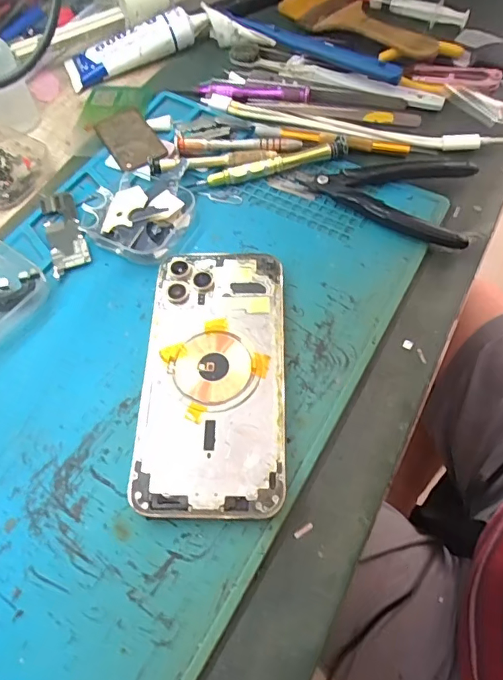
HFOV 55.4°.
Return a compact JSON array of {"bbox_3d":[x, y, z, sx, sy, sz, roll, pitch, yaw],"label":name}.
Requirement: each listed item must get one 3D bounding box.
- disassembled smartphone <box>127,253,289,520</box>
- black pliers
[{"bbox_3d":[-0.020,0.018,0.272,0.079,0.009,0.156,1,62,0],"label":"disassembled smartphone"},{"bbox_3d":[0.093,-0.107,0.333,0.118,0.014,0.070,21,64,10],"label":"black pliers"}]

